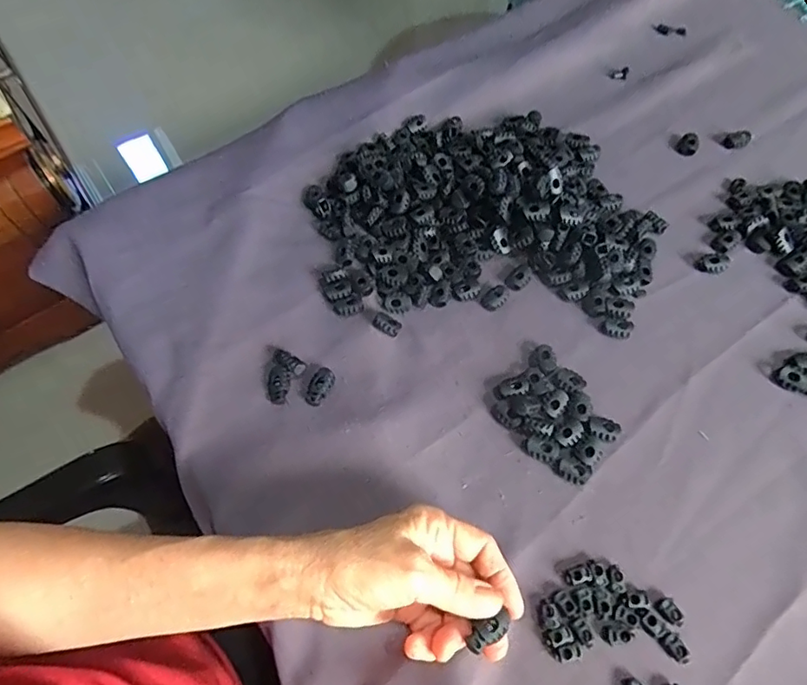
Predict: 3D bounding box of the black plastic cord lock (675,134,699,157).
[{"bbox_3d":[0.268,-0.187,0.502,0.019,0.013,0.020,24,63,16],"label":"black plastic cord lock"}]

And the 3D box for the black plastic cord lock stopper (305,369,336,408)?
[{"bbox_3d":[-0.062,0.032,0.394,0.018,0.005,0.030,24,63,16],"label":"black plastic cord lock stopper"}]

